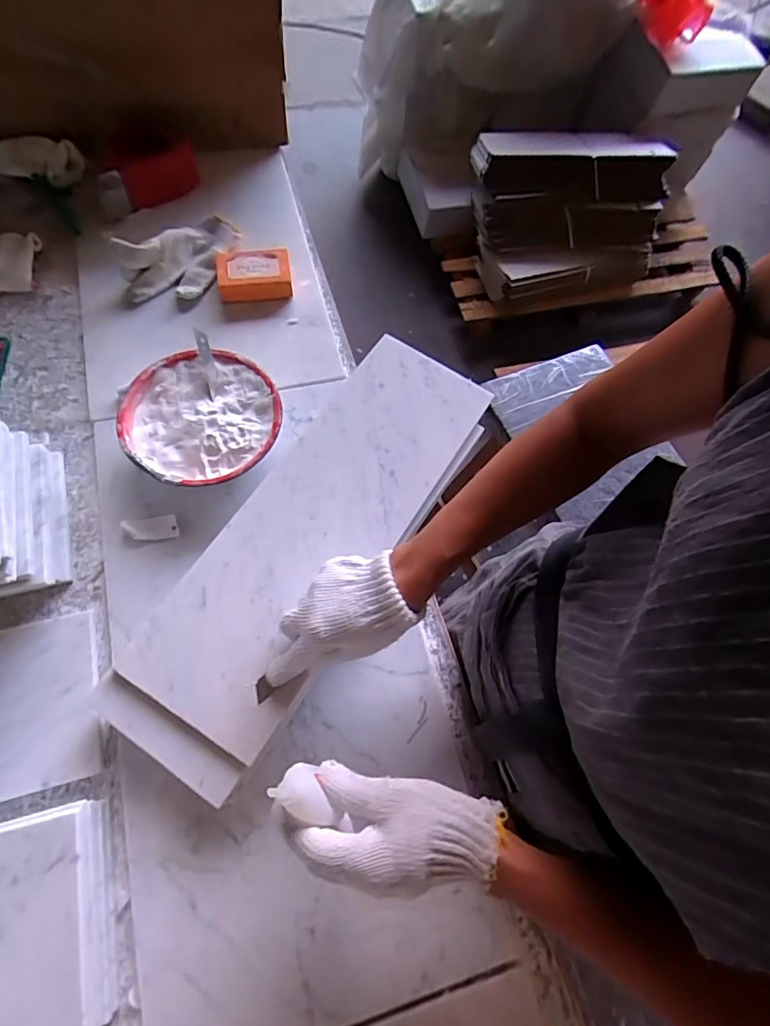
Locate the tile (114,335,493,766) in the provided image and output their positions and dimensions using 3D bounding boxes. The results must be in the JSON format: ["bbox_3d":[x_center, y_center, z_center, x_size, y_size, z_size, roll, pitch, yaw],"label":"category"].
[{"bbox_3d":[-0.061,-0.001,0.510,0.154,0.018,0.447,33,70,9],"label":"tile"}]

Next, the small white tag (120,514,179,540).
[{"bbox_3d":[-0.252,0.016,0.532,0.055,0.015,0.024,-5,71,-8],"label":"small white tag"}]

